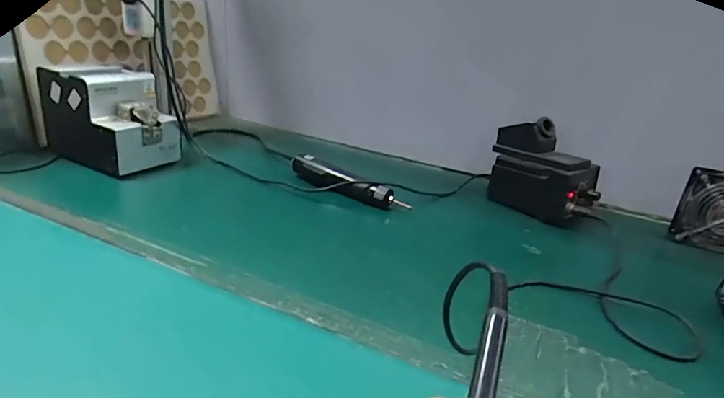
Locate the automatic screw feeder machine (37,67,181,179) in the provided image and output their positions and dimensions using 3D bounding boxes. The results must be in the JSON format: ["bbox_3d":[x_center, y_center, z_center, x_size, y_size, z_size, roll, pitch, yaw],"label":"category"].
[{"bbox_3d":[-0.424,-0.137,0.751,0.192,0.141,0.126,16,24,22],"label":"automatic screw feeder machine"}]

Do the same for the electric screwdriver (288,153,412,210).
[{"bbox_3d":[-0.028,-0.029,0.747,0.238,0.034,0.035,20,25,28],"label":"electric screwdriver"}]

